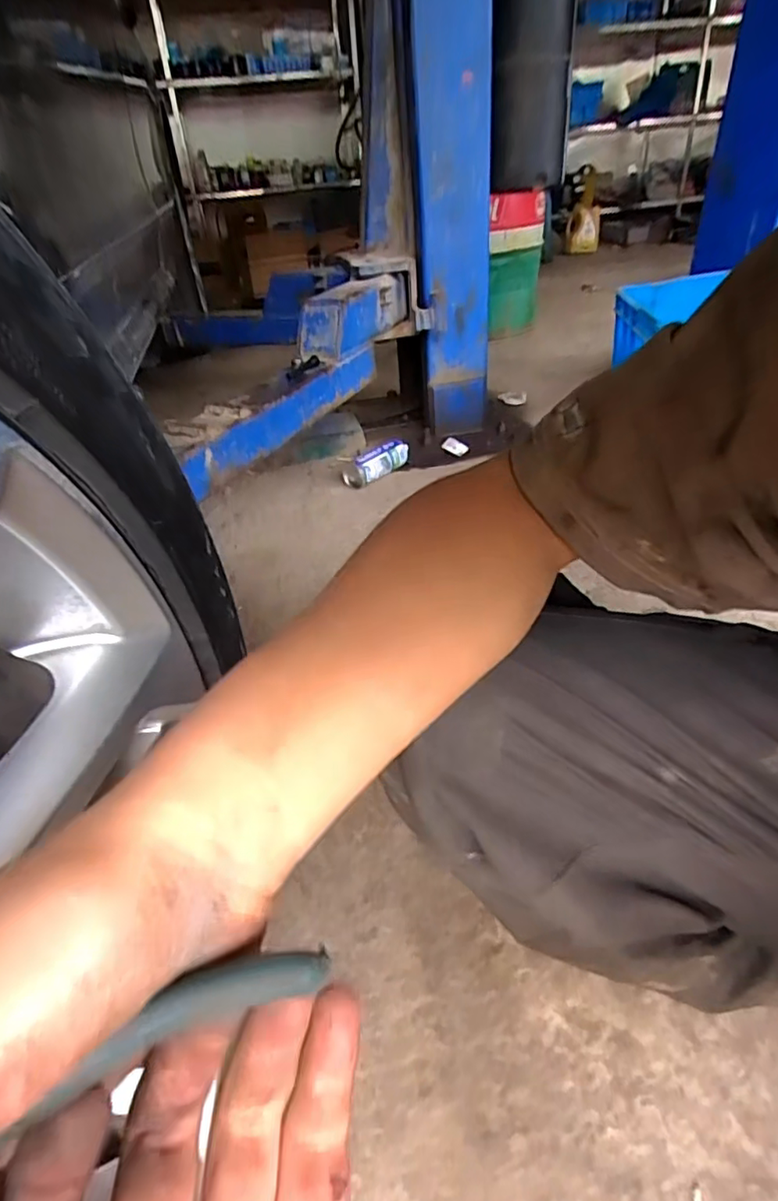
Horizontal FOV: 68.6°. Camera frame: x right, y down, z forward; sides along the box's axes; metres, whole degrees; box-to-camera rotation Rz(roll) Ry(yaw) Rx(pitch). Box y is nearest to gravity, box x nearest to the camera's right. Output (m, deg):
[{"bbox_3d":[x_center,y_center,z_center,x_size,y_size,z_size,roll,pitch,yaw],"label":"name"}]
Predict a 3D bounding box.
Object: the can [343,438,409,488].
[{"bbox_3d":[-0.028,-0.340,1.426,0.059,0.069,0.201,23,45,33],"label":"can"}]

